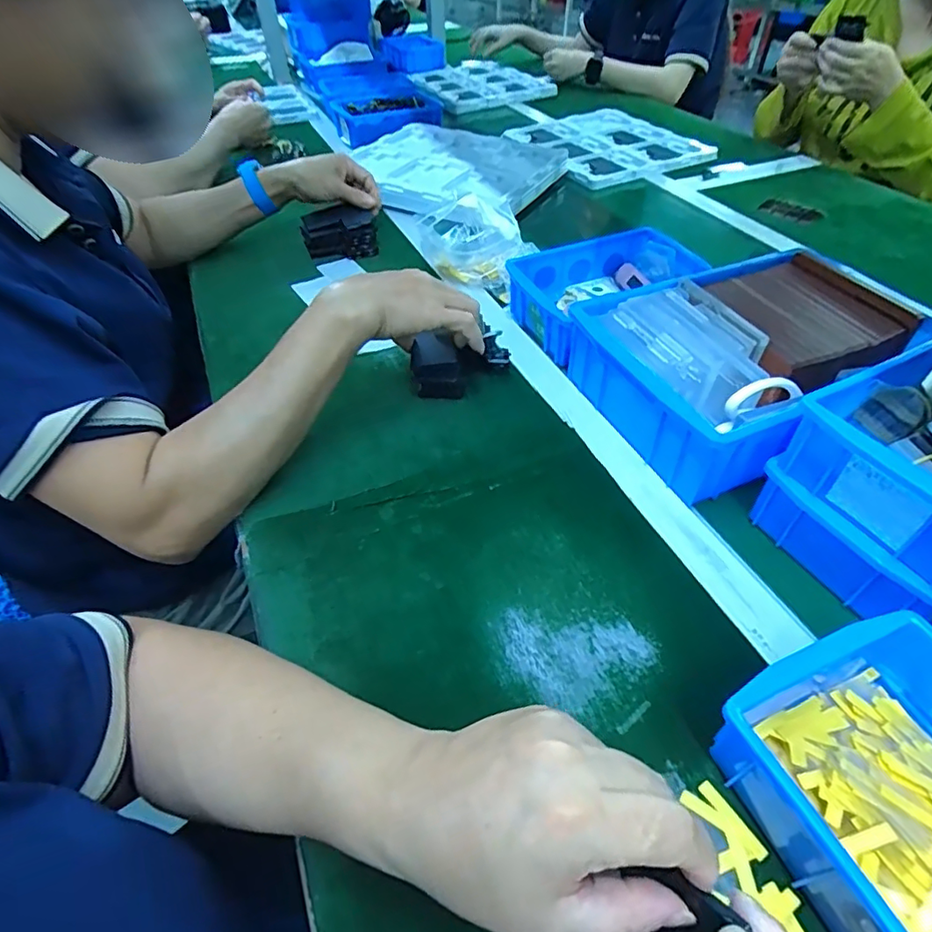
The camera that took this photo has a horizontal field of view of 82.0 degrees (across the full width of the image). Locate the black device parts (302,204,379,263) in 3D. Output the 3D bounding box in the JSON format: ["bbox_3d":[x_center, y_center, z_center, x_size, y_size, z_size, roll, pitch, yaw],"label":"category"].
[{"bbox_3d":[-0.174,-0.320,0.736,0.094,0.044,0.068,-14,49,-12],"label":"black device parts"}]

